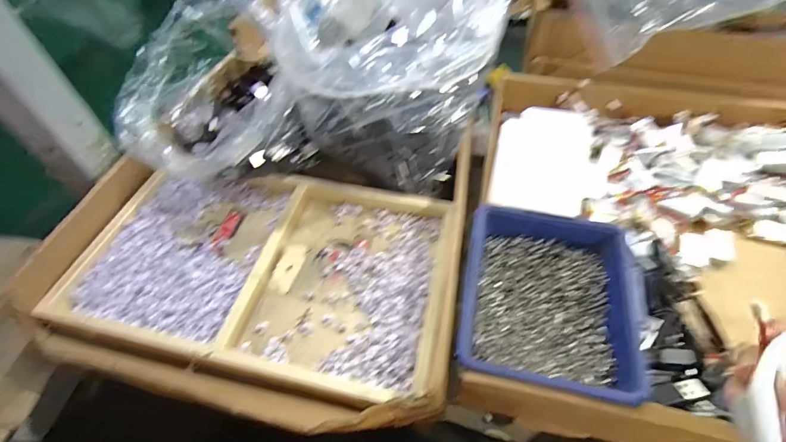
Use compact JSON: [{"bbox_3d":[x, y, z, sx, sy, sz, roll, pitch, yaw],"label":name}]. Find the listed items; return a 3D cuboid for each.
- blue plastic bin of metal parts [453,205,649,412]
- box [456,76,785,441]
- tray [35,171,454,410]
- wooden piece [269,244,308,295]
[{"bbox_3d":[0.119,0.061,0.300,0.123,0.049,0.133,10,54,9],"label":"blue plastic bin of metal parts"},{"bbox_3d":[0.250,0.011,0.353,0.343,0.070,0.364,10,54,9],"label":"box"},{"bbox_3d":[-0.116,0.033,0.346,0.322,0.037,0.197,10,54,9],"label":"tray"},{"bbox_3d":[-0.099,0.043,0.358,0.021,0.004,0.049,22,60,-4],"label":"wooden piece"}]

